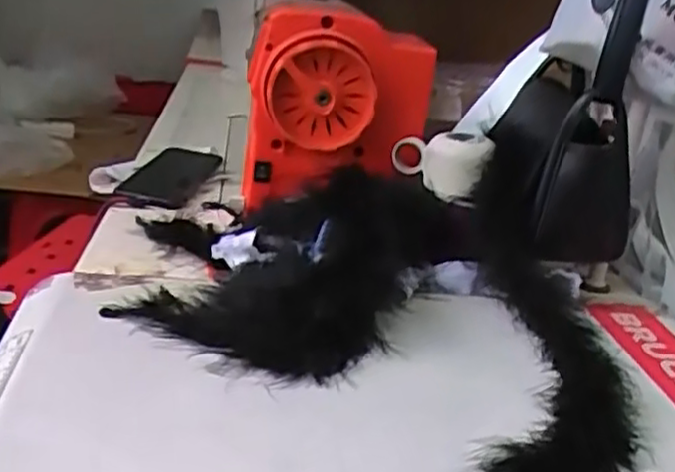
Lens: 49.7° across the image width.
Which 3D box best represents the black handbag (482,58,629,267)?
[{"bbox_3d":[0.185,-0.054,0.608,0.123,0.146,0.046,18,24,24],"label":"black handbag"}]

